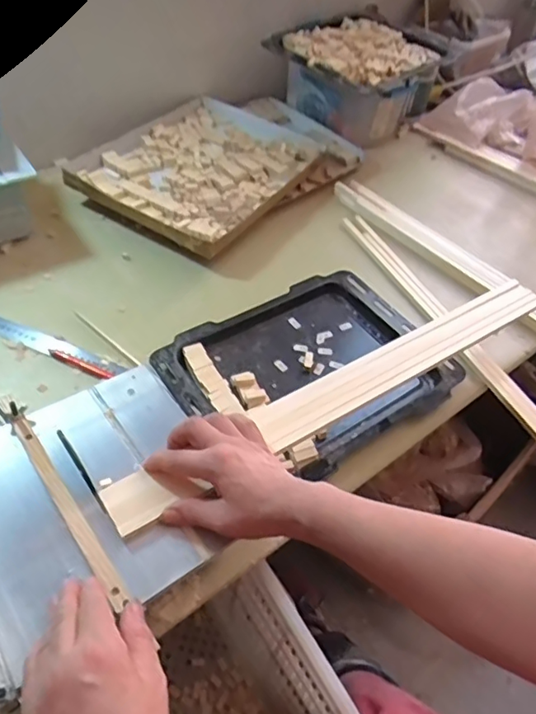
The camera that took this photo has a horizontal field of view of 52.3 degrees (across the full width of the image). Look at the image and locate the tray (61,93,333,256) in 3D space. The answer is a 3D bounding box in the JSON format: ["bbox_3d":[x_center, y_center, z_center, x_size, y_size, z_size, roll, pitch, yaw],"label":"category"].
[{"bbox_3d":[-0.121,-0.356,1.000,0.319,0.030,0.422,28,52,17],"label":"tray"}]

